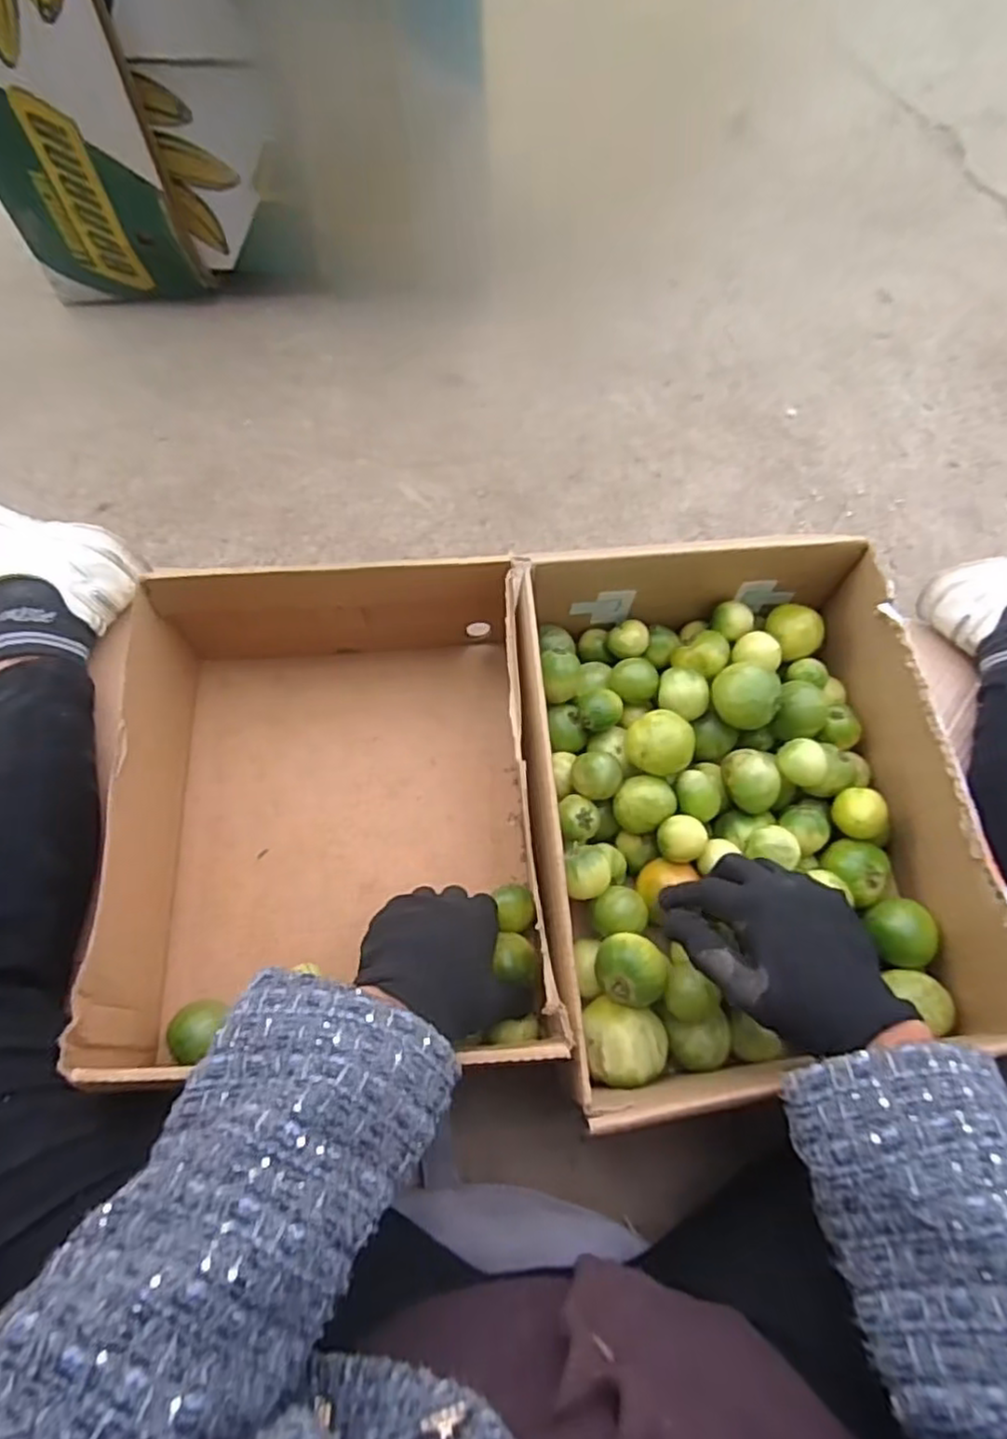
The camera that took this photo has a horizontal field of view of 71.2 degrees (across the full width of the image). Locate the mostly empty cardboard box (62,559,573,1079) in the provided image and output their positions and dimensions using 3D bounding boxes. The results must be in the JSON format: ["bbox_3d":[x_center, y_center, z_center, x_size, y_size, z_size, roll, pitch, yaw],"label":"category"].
[{"bbox_3d":[-0.127,0.051,0.508,0.257,0.120,0.334,-5,65,-4],"label":"mostly empty cardboard box"}]

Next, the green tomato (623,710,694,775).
[{"bbox_3d":[0.110,0.019,0.499,0.046,0.035,0.041,37,69,15],"label":"green tomato"}]

